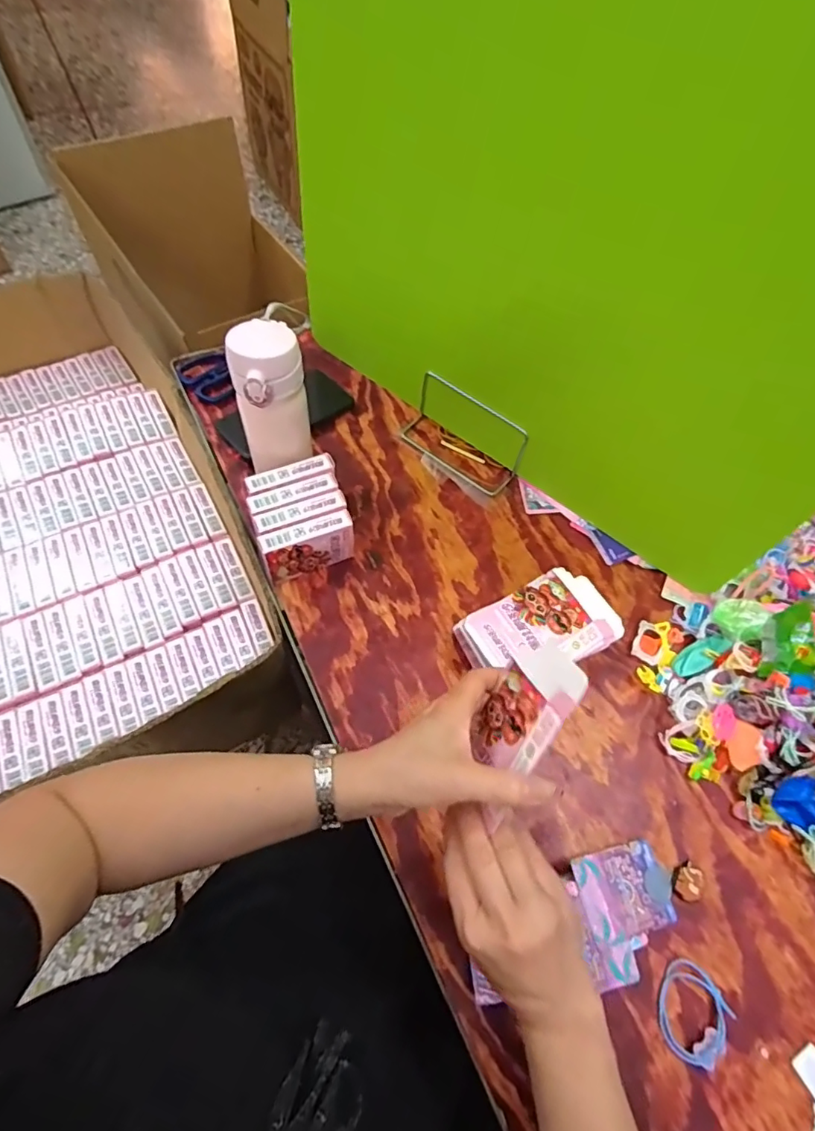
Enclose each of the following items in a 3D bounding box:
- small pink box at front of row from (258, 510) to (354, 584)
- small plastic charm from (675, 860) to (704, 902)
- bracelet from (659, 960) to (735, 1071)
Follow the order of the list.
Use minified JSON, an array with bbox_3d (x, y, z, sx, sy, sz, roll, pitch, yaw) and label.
[{"bbox_3d":[-0.101,-0.015,0.555,0.094,0.075,0.019,-19,63,-15],"label":"small pink box at front of row"},{"bbox_3d":[0.241,0.272,0.456,0.022,0.010,0.031,33,62,13],"label":"small plastic charm"},{"bbox_3d":[0.221,0.345,0.410,0.054,0.012,0.061,30,62,11],"label":"bracelet"}]

